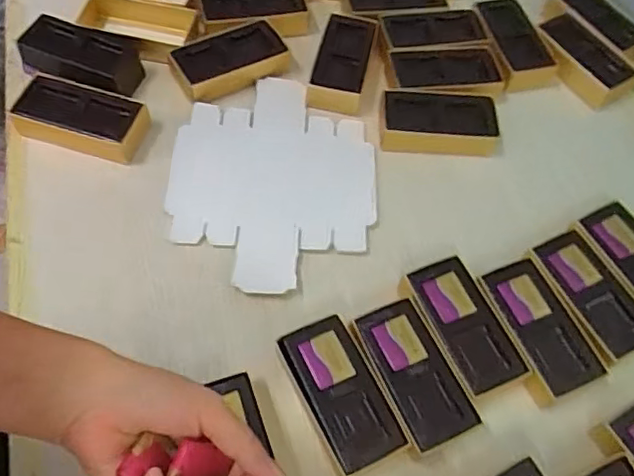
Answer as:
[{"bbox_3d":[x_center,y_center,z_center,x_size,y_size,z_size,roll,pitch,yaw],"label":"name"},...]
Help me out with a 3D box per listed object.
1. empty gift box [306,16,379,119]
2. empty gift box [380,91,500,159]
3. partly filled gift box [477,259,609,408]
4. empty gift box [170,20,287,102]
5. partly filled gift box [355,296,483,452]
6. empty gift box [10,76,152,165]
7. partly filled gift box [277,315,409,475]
[{"bbox_3d":[0.027,-0.183,0.619,0.054,0.028,0.120,13,61,4],"label":"empty gift box"},{"bbox_3d":[0.123,-0.115,0.592,0.111,0.028,0.056,3,60,-2],"label":"empty gift box"},{"bbox_3d":[0.180,0.076,0.489,0.058,0.030,0.108,-16,63,-12],"label":"partly filled gift box"},{"bbox_3d":[-0.092,-0.185,0.617,0.116,0.030,0.061,-26,65,-17],"label":"empty gift box"},{"bbox_3d":[0.073,0.109,0.465,0.056,0.033,0.110,-21,64,-15],"label":"partly filled gift box"},{"bbox_3d":[-0.223,-0.113,0.561,0.120,0.030,0.058,14,60,3],"label":"empty gift box"},{"bbox_3d":[0.016,0.120,0.449,0.052,0.034,0.111,-23,65,-16],"label":"partly filled gift box"}]

